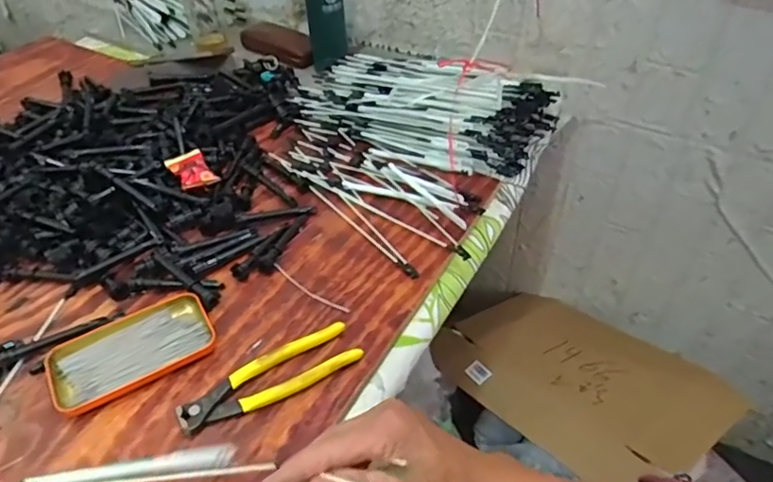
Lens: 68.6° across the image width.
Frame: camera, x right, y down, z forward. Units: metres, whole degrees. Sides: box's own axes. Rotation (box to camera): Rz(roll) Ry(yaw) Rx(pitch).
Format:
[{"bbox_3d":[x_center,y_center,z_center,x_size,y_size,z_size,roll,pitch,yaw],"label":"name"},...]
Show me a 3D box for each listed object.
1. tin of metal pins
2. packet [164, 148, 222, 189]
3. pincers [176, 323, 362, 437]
[{"bbox_3d":[-0.239,0.099,0.531,0.141,0.018,0.080,-26,49,-23],"label":"tin of metal pins"},{"bbox_3d":[-0.239,-0.088,0.695,0.044,0.011,0.073,-29,50,-21],"label":"packet"},{"bbox_3d":[-0.104,0.124,0.512,0.163,0.016,0.048,-22,48,-20],"label":"pincers"}]

